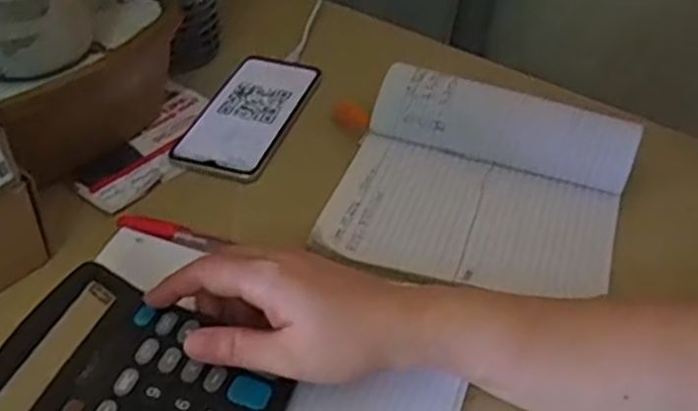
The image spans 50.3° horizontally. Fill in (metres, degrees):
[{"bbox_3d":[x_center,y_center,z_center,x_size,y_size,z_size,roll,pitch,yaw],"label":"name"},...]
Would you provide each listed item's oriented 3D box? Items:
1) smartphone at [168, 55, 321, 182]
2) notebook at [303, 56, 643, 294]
[{"bbox_3d":[-0.080,-0.078,0.611,0.078,0.016,0.150,14,43,13],"label":"smartphone"},{"bbox_3d":[0.095,-0.021,0.528,0.194,0.045,0.169,15,43,13],"label":"notebook"}]

